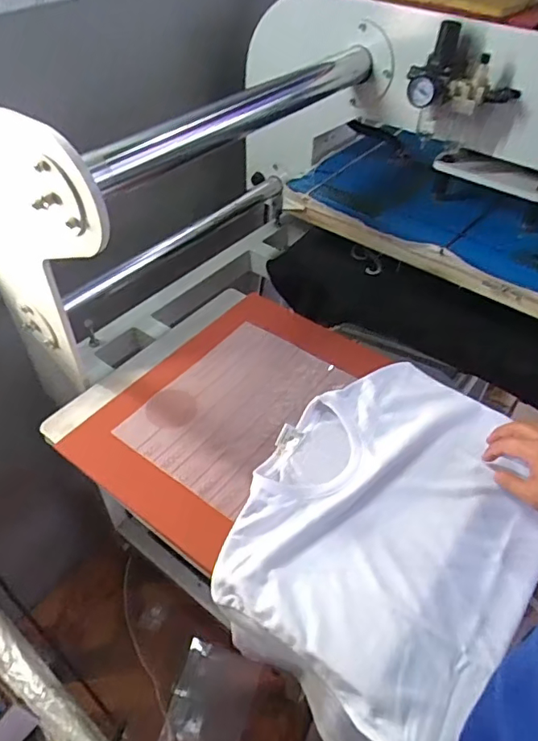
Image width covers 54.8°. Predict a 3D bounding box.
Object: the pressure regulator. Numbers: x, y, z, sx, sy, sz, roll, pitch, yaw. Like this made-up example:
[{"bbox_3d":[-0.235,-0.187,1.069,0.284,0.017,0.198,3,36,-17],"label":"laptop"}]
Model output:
[{"bbox_3d":[0.263,-0.408,0.696,0.137,0.094,0.071,9,46,7],"label":"pressure regulator"}]

